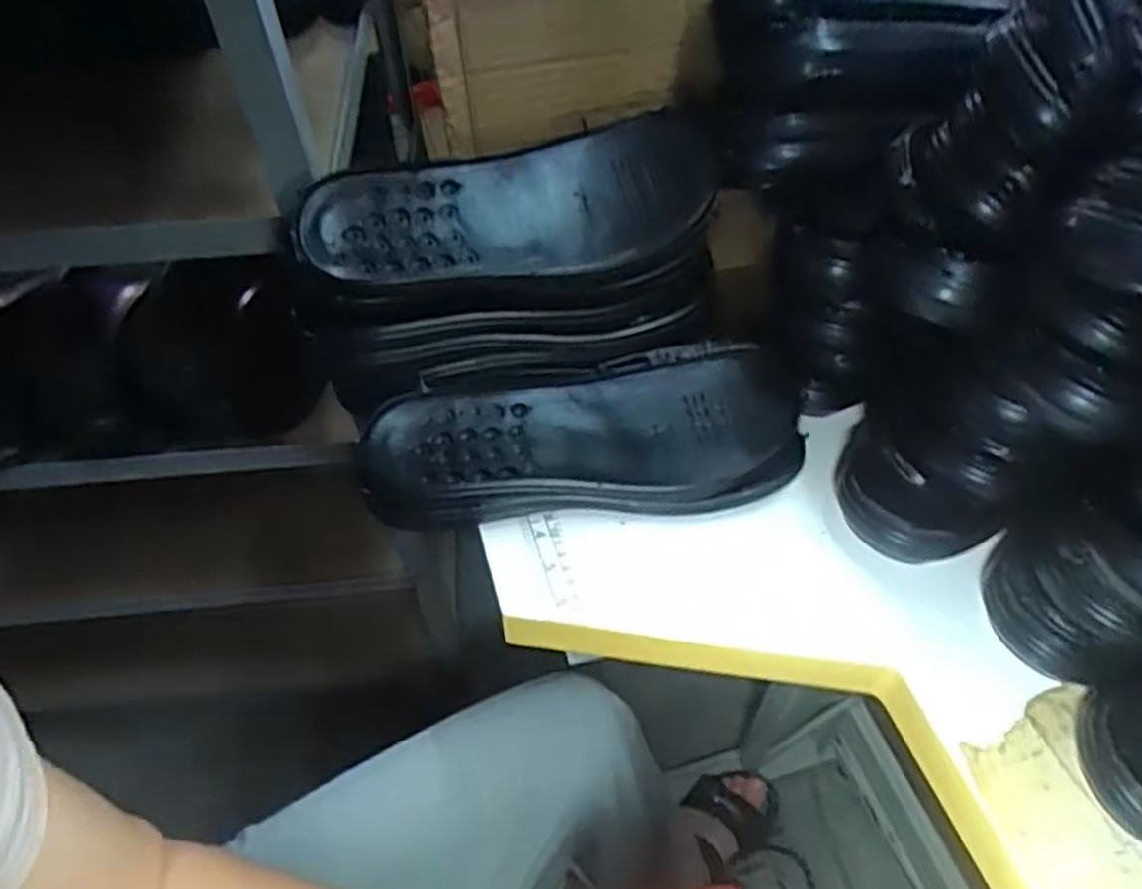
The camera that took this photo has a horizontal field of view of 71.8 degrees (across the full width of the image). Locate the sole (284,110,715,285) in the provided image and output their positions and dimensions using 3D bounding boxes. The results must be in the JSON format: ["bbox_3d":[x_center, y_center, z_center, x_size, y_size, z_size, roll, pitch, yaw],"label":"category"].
[{"bbox_3d":[-0.041,-0.156,0.525,0.273,0.030,0.101,-12,73,-8],"label":"sole"}]

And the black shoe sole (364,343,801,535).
[{"bbox_3d":[0.009,-0.008,0.523,0.281,0.034,0.116,-6,50,-3],"label":"black shoe sole"}]

